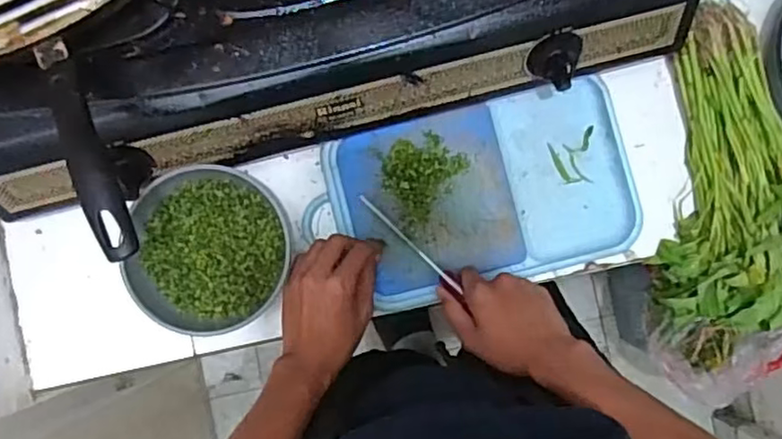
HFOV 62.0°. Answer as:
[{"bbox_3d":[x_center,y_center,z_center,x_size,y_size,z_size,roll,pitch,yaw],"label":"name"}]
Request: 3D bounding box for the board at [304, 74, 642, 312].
[{"bbox_3d":[0.094,-0.026,0.670,0.303,0.034,0.183,-15,87,0],"label":"board"}]

